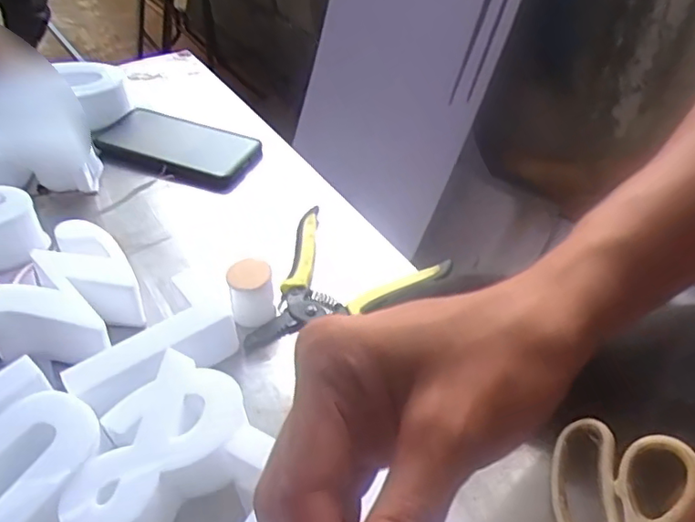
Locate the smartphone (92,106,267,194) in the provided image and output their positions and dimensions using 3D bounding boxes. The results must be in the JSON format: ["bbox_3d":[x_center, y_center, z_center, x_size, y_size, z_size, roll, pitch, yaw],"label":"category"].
[{"bbox_3d":[-0.184,-0.118,0.618,0.177,0.018,0.087,18,52,17],"label":"smartphone"}]

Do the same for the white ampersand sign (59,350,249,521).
[{"bbox_3d":[-0.112,0.112,0.346,0.079,0.042,0.112,30,51,29],"label":"white ampersand sign"}]

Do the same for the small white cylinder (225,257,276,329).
[{"bbox_3d":[-0.070,0.022,0.438,0.030,0.037,0.031,-10,44,-7],"label":"small white cylinder"}]

